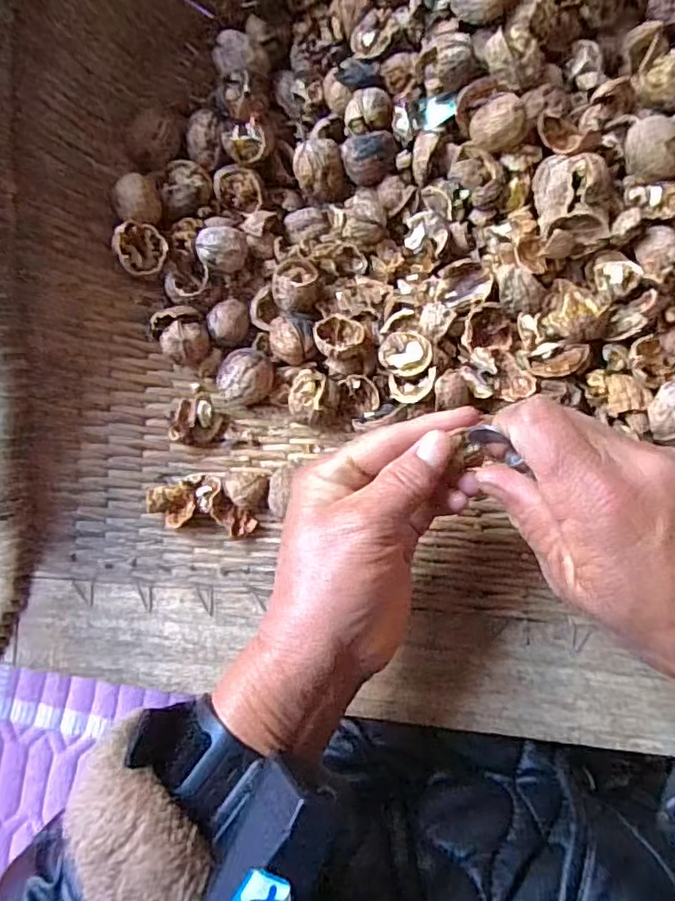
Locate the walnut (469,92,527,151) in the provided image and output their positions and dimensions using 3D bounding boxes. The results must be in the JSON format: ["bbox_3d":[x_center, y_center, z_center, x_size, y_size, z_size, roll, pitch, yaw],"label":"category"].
[{"bbox_3d":[0.090,-0.186,0.335,0.027,0.029,0.025,0,95,-5],"label":"walnut"}]

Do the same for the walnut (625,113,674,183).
[{"bbox_3d":[0.178,-0.168,0.332,0.029,0.031,0.032,5,95,-5],"label":"walnut"}]

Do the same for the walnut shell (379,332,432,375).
[{"bbox_3d":[0.041,-0.059,0.356,0.030,0.020,0.026,-5,95,-4],"label":"walnut shell"}]

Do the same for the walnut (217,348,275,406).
[{"bbox_3d":[-0.057,-0.046,0.361,0.034,0.024,0.033,2,95,-5],"label":"walnut"}]

